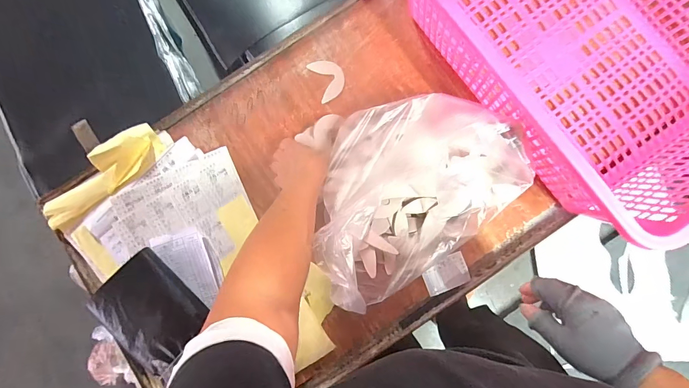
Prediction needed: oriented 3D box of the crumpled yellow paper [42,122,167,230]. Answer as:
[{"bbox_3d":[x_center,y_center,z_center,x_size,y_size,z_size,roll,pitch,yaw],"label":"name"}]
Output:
[{"bbox_3d":[-0.383,-0.030,0.554,0.204,0.025,0.069,-39,84,-1],"label":"crumpled yellow paper"}]

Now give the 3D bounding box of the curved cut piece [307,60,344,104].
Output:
[{"bbox_3d":[-0.026,-0.191,0.583,0.050,0.004,0.069,-24,84,1],"label":"curved cut piece"}]

